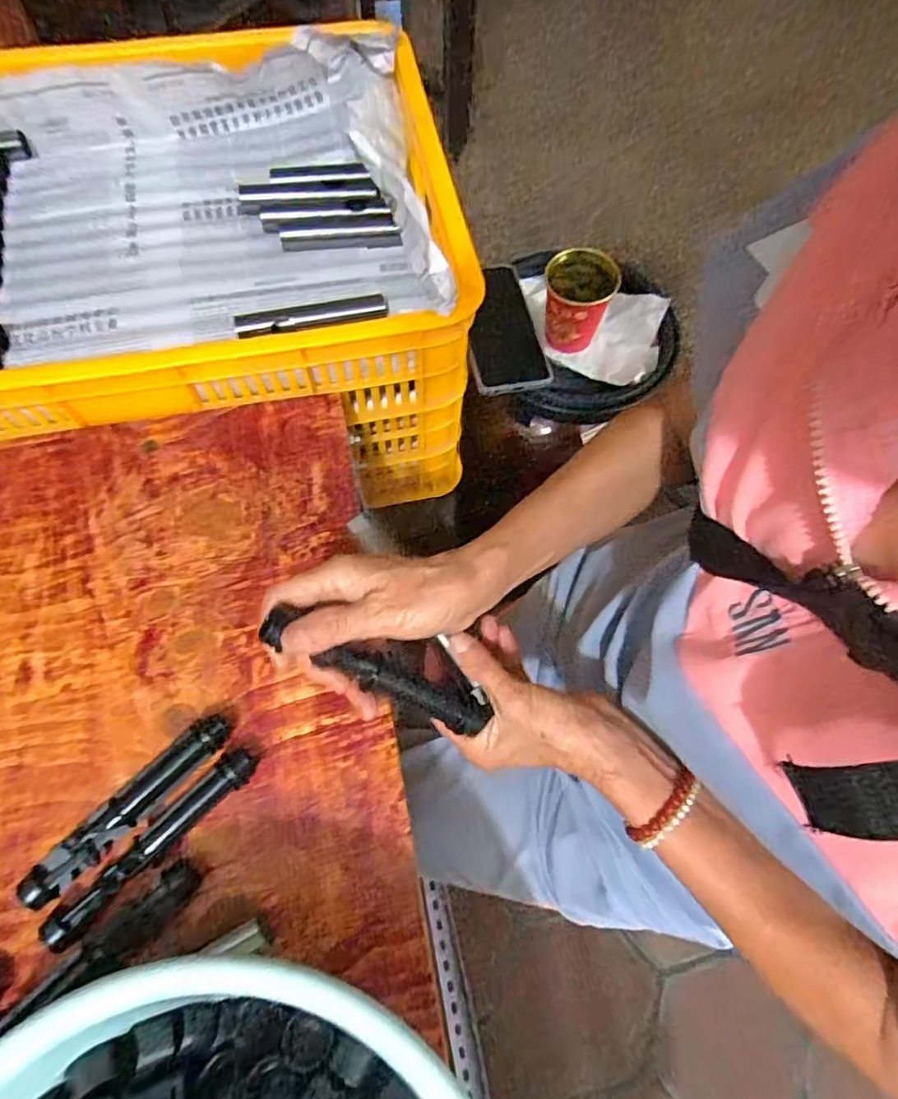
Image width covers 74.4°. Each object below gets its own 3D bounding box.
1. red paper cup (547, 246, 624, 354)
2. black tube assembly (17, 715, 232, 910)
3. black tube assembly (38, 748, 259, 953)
[{"bbox_3d":[0.132,-0.257,0.615,0.066,0.075,0.074,27,70,9],"label":"red paper cup"},{"bbox_3d":[-0.203,0.162,0.379,0.025,0.019,0.140,43,71,15],"label":"black tube assembly"},{"bbox_3d":[-0.185,0.185,0.374,0.022,0.019,0.145,42,70,15],"label":"black tube assembly"}]

